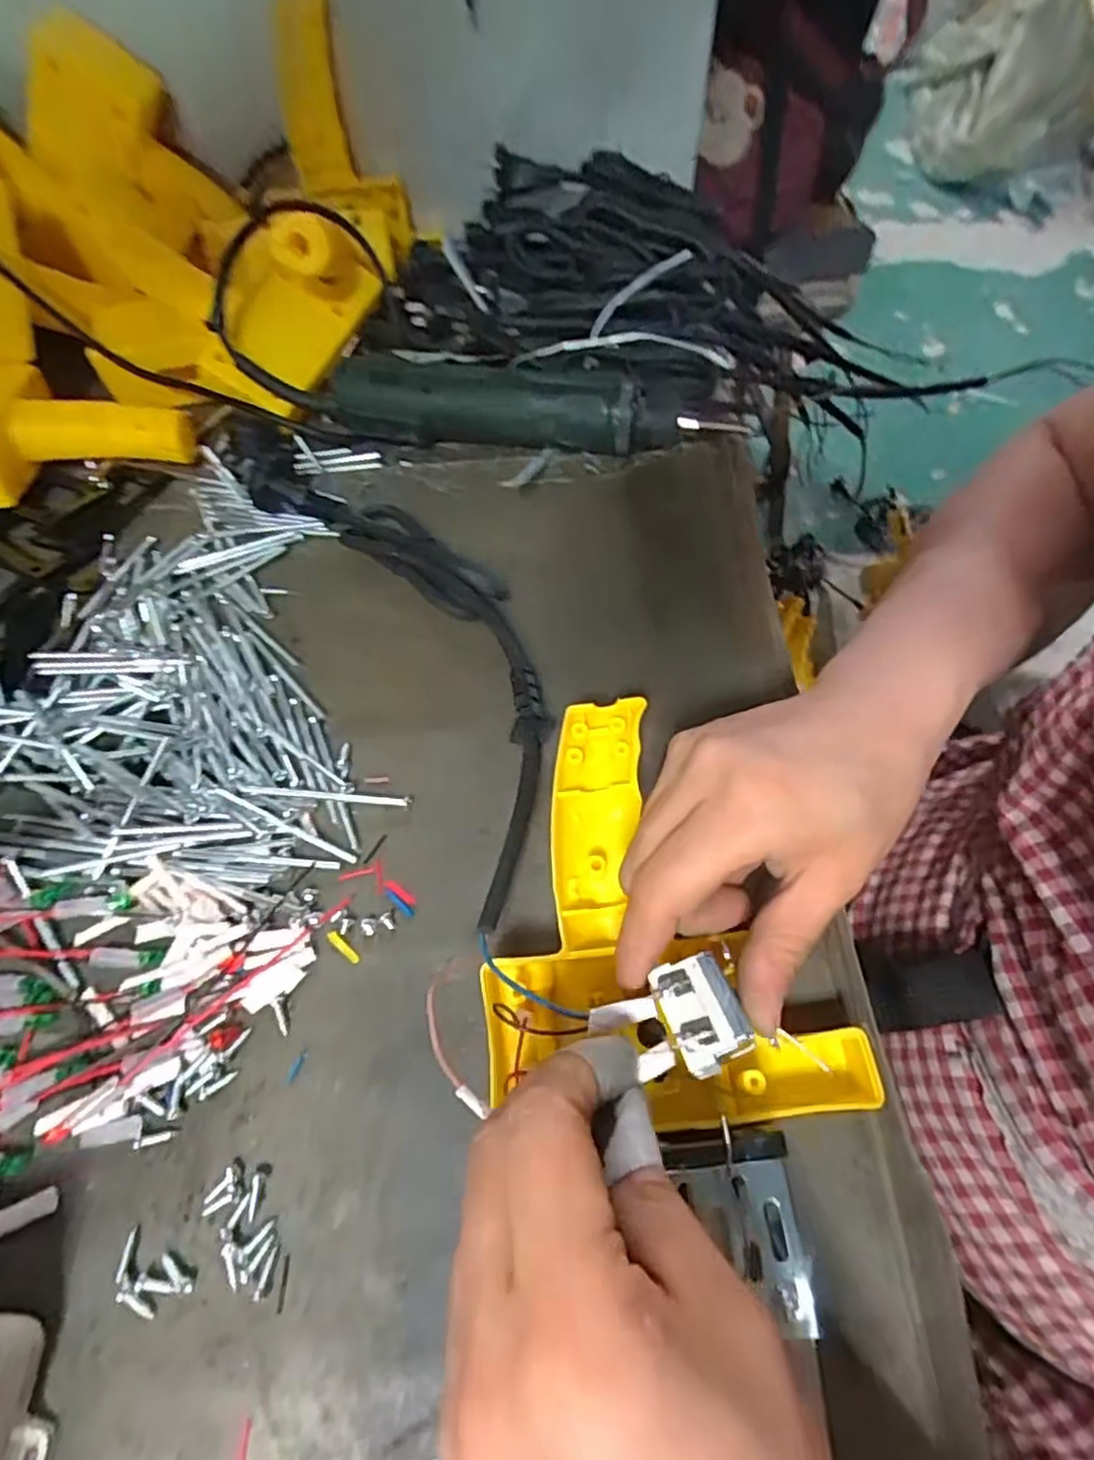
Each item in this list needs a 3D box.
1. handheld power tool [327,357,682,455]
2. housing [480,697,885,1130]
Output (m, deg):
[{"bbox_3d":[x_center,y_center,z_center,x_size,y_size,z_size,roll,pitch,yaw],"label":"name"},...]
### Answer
[{"bbox_3d":[-0.027,-0.196,0.395,0.206,0.041,0.038,4,61,4],"label":"handheld power tool"},{"bbox_3d":[0.040,0.063,0.249,0.129,0.033,0.151,-4,60,0],"label":"housing"}]

